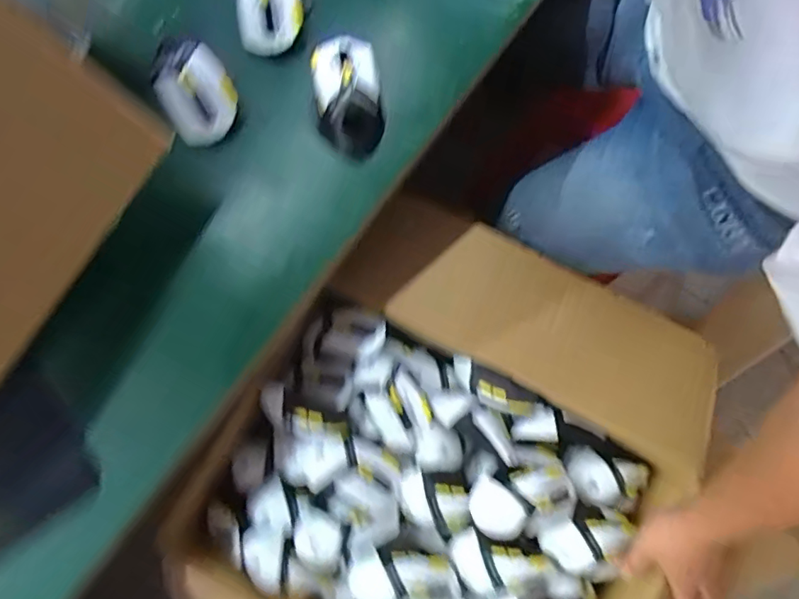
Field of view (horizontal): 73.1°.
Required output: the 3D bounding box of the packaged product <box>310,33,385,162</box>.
[{"bbox_3d":[-0.052,-0.208,0.545,0.063,0.033,0.124,-6,79,-1],"label":"packaged product"}]

